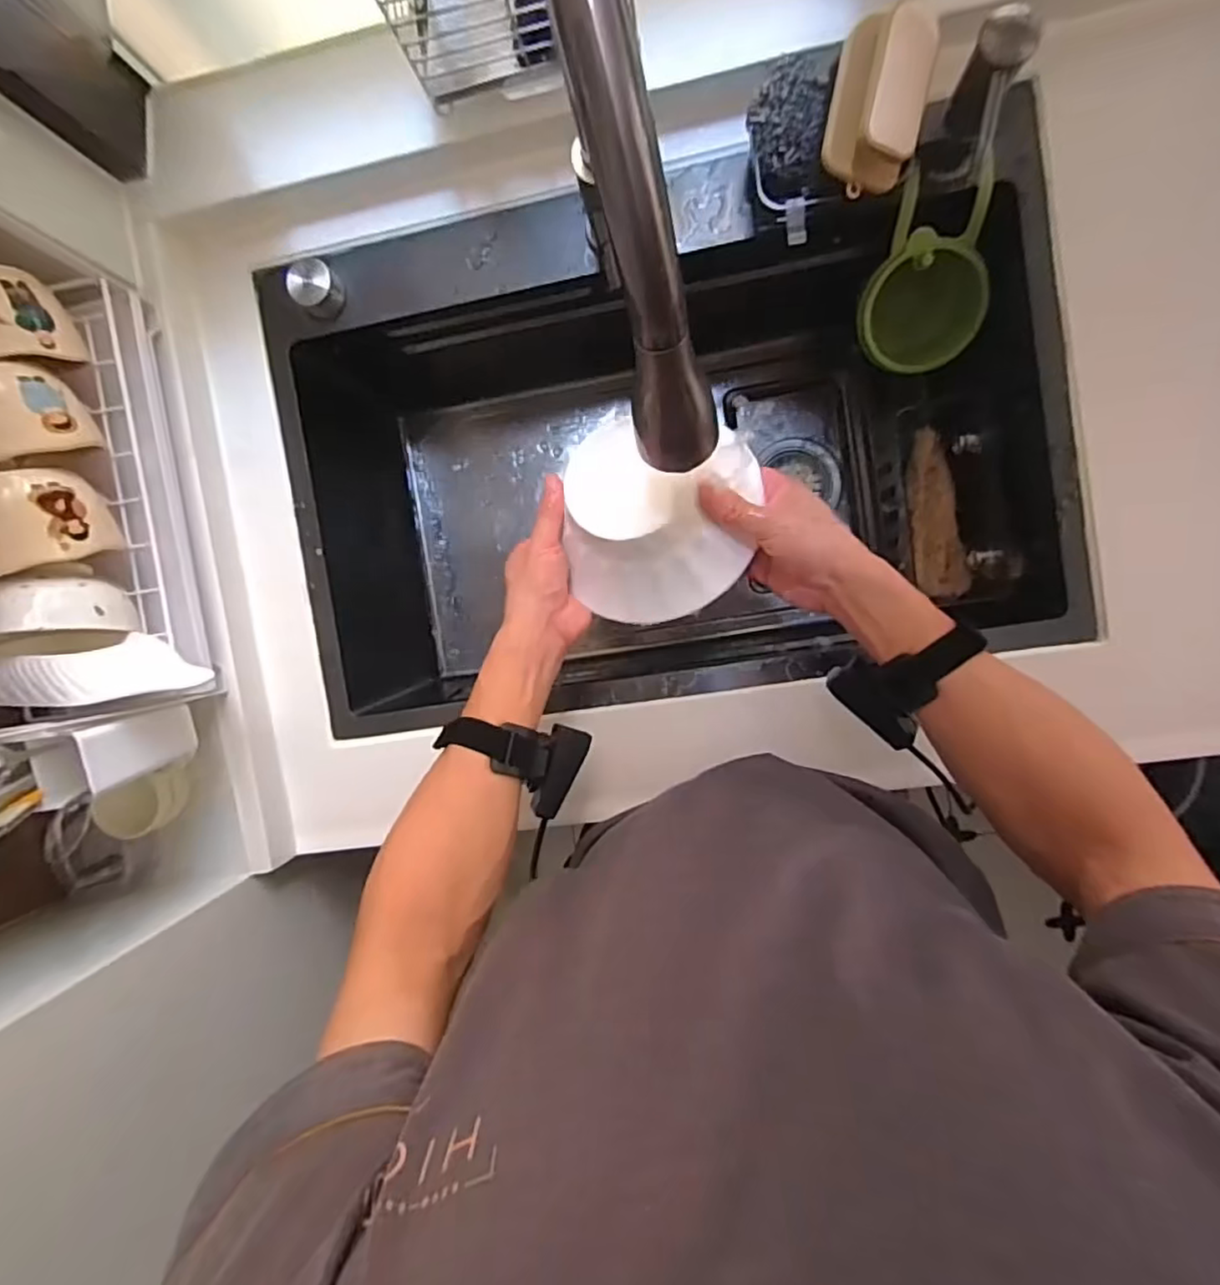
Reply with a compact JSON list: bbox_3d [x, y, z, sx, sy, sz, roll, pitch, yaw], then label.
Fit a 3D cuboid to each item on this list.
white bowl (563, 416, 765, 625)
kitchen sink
[{"bbox_3d":[0.035,-0.085,0.484,0.137,0.051,0.141,0,93,7],"label":"white bowl"},{"bbox_3d":[0.033,-0.177,0.684,0.708,0.265,0.436,-9,92,8],"label":"kitchen sink"}]

